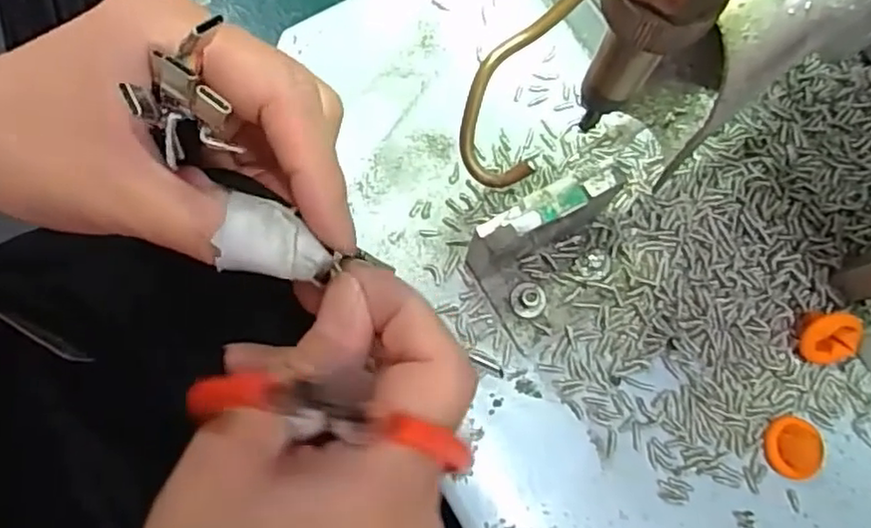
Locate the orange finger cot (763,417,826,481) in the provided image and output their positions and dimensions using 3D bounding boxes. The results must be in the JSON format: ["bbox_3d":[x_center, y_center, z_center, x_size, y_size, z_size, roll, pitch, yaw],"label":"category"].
[{"bbox_3d":[0.119,0.062,0.218,0.014,0.011,0.020,6,75,0],"label":"orange finger cot"}]

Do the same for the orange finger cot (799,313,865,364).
[{"bbox_3d":[0.135,0.024,0.226,0.019,0.021,0.011,-6,31,6],"label":"orange finger cot"}]

